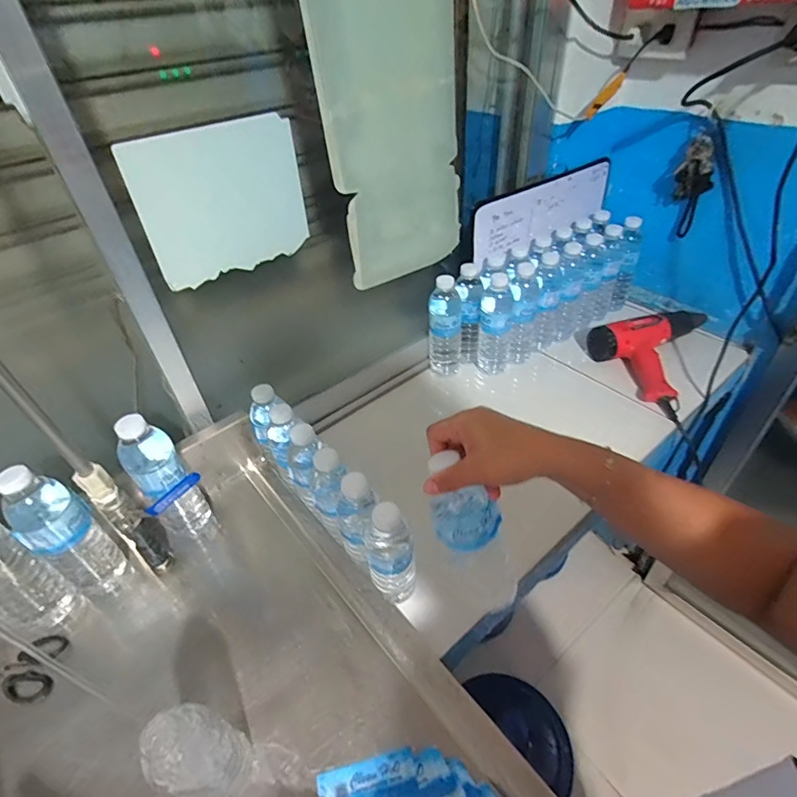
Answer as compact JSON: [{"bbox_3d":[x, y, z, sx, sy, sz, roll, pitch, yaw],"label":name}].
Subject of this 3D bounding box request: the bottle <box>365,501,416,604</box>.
[{"bbox_3d":[-0.011,0.192,0.559,0.059,0.164,0.055,-7,42,-2],"label":"bottle"}]

